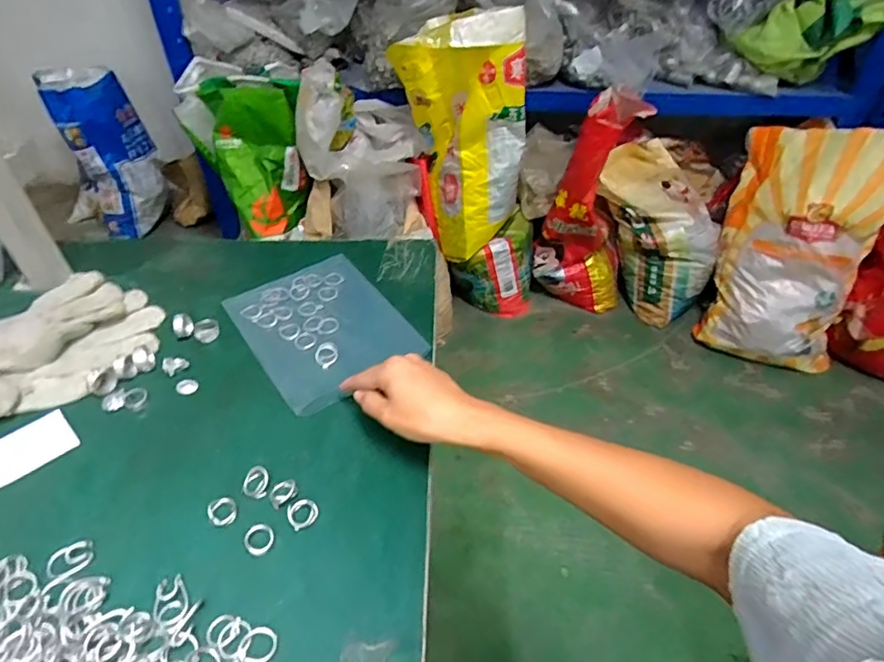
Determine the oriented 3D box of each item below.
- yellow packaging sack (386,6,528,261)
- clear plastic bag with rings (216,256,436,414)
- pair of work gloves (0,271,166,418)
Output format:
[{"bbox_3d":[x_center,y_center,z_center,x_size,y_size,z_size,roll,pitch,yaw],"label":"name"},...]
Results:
[{"bbox_3d":[0.059,-0.526,1.447,0.296,0.547,0.209,28,49,25],"label":"yellow packaging sack"},{"bbox_3d":[-0.126,-0.008,0.569,0.148,0.011,0.200,-27,51,-25],"label":"clear plastic bag with rings"},{"bbox_3d":[-0.396,0.013,0.534,0.164,0.022,0.206,30,52,27],"label":"pair of work gloves"}]

